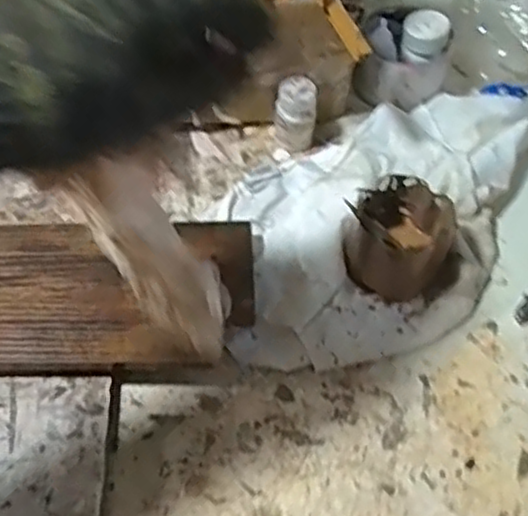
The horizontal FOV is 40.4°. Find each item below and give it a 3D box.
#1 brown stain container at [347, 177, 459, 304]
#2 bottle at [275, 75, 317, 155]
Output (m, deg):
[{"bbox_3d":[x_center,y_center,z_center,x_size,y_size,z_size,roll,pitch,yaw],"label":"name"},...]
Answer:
[{"bbox_3d":[0.098,-0.016,0.524,0.071,0.062,0.068,-37,64,-25],"label":"brown stain container"},{"bbox_3d":[0.026,-0.120,0.602,0.031,0.058,0.033,1,55,-2],"label":"bottle"}]

